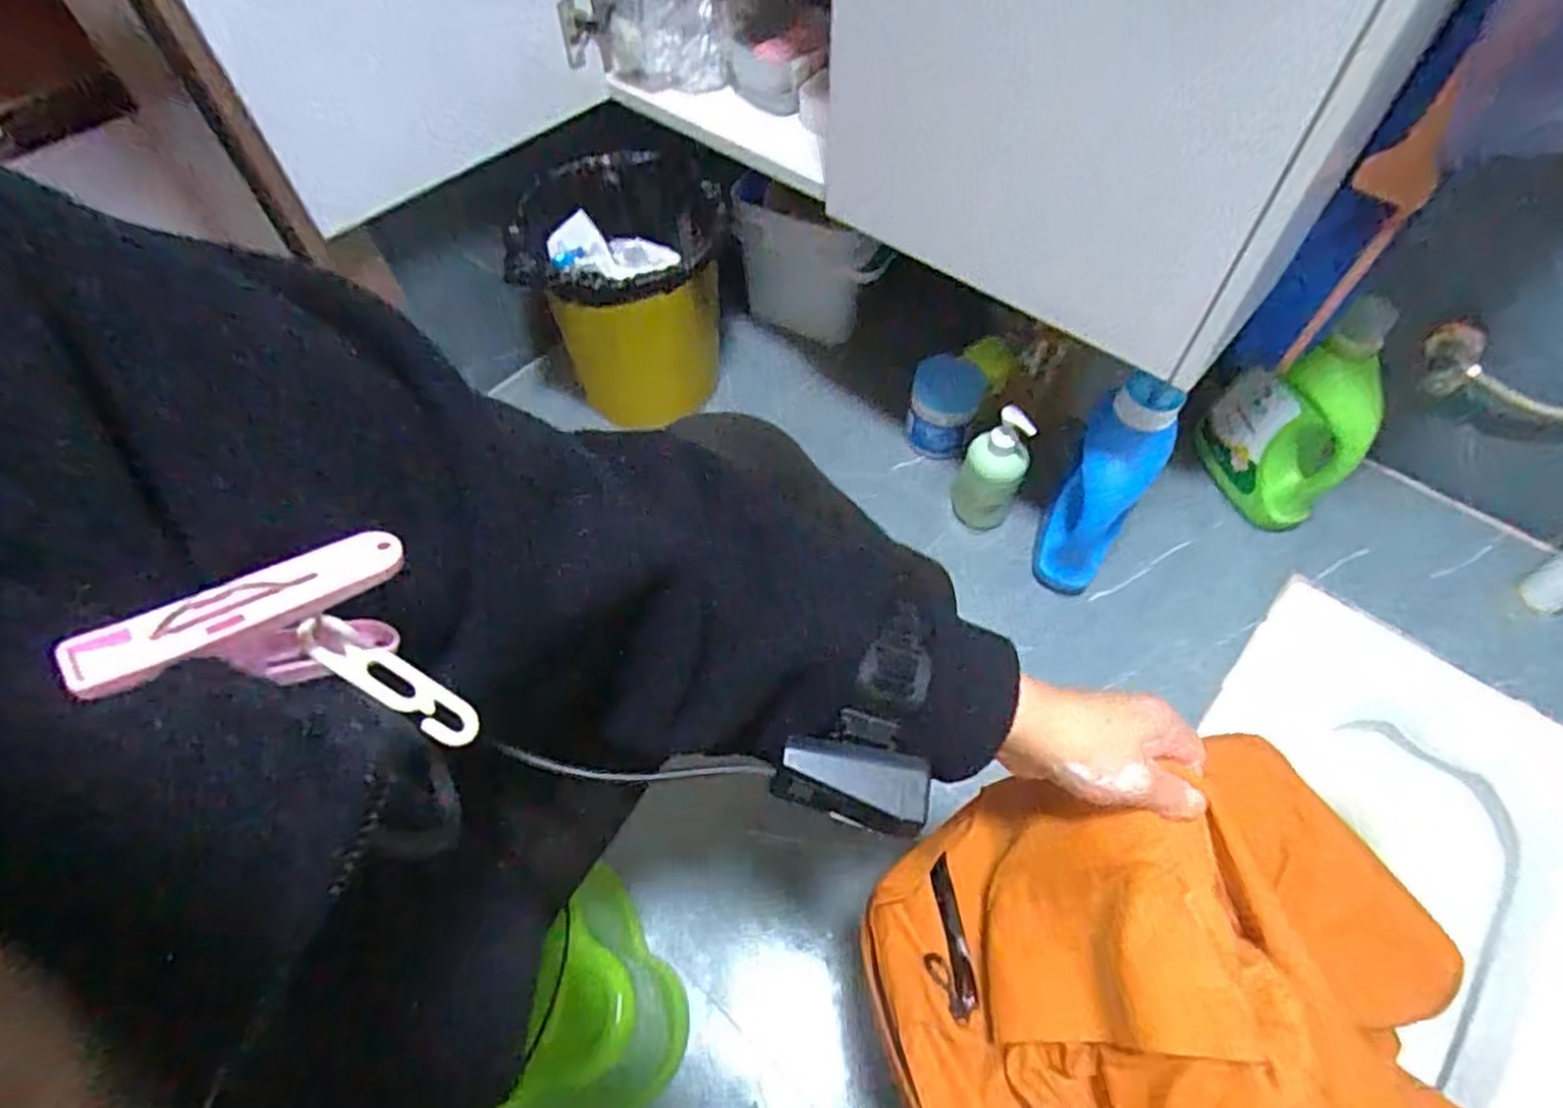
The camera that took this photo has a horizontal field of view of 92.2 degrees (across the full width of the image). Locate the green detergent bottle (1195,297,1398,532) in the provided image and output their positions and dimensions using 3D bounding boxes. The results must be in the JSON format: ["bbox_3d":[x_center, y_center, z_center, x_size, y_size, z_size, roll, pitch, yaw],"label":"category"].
[{"bbox_3d":[0.604,-0.155,0.892,0.161,0.263,0.083,33,64,21],"label":"green detergent bottle"}]

